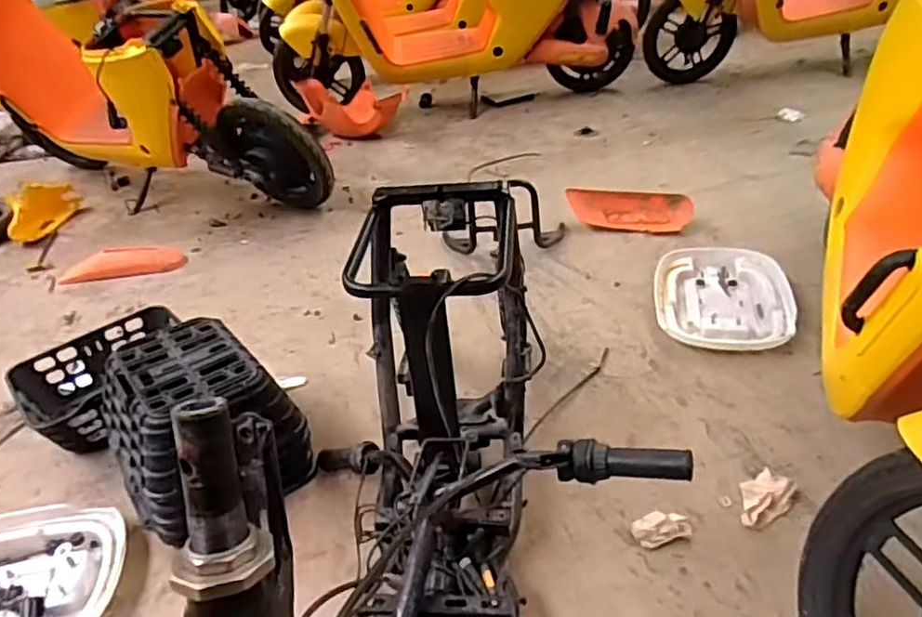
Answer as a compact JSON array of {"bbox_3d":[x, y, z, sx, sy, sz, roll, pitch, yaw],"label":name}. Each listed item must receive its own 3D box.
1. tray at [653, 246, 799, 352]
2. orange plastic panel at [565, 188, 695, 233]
[{"bbox_3d":[0.577,-0.037,1.436,0.281,0.045,0.352,3,33,13],"label":"tray"},{"bbox_3d":[0.459,-0.272,1.779,0.335,0.085,0.108,12,37,26],"label":"orange plastic panel"}]

